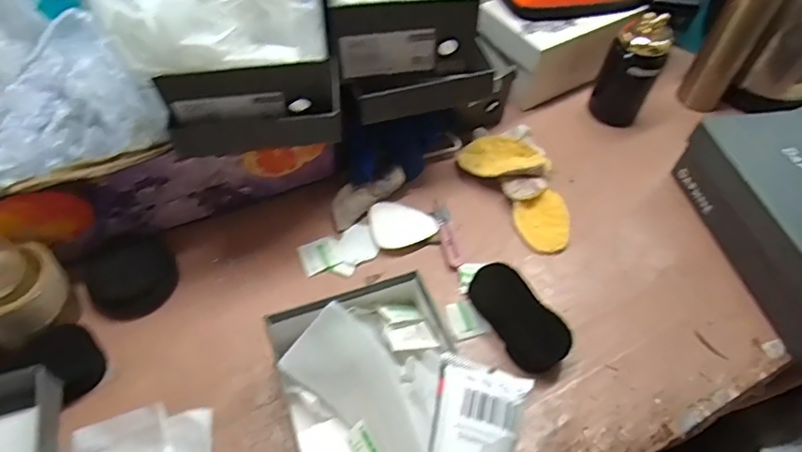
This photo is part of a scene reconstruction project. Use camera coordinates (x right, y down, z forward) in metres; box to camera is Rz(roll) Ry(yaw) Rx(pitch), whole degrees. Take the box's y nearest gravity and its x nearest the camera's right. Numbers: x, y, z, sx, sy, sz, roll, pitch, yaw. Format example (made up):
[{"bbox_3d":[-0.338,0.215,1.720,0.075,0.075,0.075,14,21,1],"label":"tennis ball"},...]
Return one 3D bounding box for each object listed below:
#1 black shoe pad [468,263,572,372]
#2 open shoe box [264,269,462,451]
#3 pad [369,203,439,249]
[{"bbox_3d":[0.131,0.097,0.585,0.059,0.024,0.127,-24,59,-20],"label":"black shoe pad"},{"bbox_3d":[-0.005,0.198,0.467,0.162,0.084,0.295,-16,56,-15],"label":"open shoe box"},{"bbox_3d":[0.003,-0.003,0.675,0.081,0.006,0.066,-7,55,-9],"label":"pad"}]

